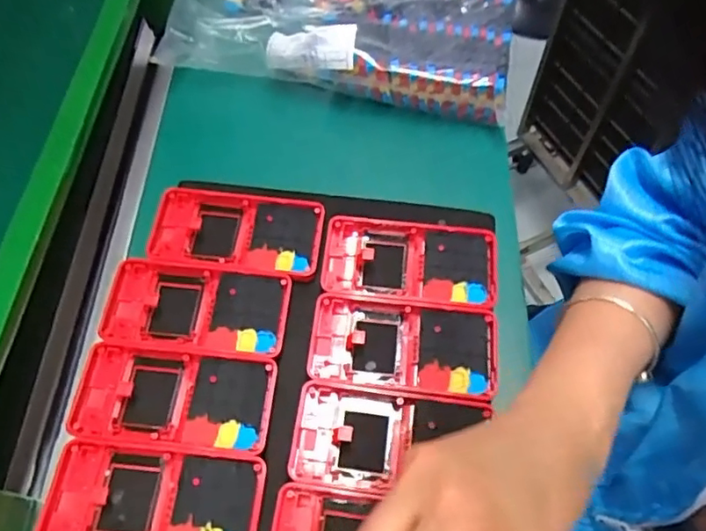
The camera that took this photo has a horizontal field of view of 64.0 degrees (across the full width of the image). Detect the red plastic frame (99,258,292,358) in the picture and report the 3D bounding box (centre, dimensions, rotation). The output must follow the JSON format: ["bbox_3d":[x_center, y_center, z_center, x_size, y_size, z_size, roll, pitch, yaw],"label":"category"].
[{"bbox_3d":[-0.108,0.029,0.385,0.122,0.011,0.061,5,62,3],"label":"red plastic frame"}]

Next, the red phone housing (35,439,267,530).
[{"bbox_3d":[-0.117,0.139,0.332,0.123,0.016,0.061,4,62,3],"label":"red phone housing"}]

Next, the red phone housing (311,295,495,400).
[{"bbox_3d":[0.033,0.054,0.379,0.120,0.015,0.061,5,62,3],"label":"red phone housing"}]

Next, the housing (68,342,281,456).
[{"bbox_3d":[-0.114,0.084,0.359,0.123,0.011,0.061,5,62,3],"label":"housing"}]

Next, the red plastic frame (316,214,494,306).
[{"bbox_3d":[0.041,-0.004,0.401,0.122,0.010,0.061,6,62,4],"label":"red plastic frame"}]

